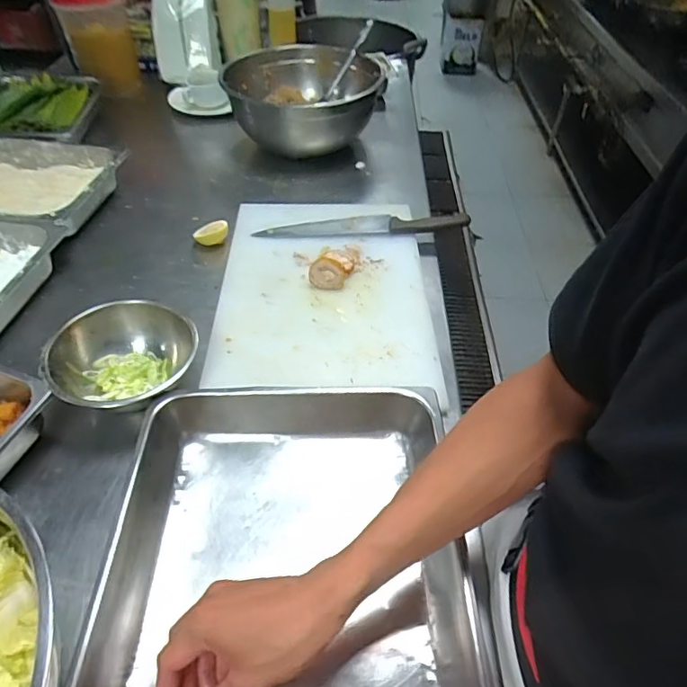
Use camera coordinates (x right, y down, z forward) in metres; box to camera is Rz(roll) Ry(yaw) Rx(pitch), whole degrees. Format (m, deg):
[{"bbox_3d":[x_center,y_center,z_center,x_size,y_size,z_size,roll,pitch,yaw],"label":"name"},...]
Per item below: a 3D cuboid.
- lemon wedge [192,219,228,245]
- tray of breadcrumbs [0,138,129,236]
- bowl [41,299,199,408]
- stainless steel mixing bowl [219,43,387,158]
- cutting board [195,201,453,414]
[{"bbox_3d":[-0.220,-0.182,0.854,0.056,0.045,0.026,-14,49,-15],"label":"lemon wedge"},{"bbox_3d":[-0.584,-0.291,0.912,0.346,0.061,0.273,10,47,7],"label":"tray of breadcrumbs"},{"bbox_3d":[-0.260,0.029,0.624,0.164,0.080,0.153,1,47,-1],"label":"bowl"},{"bbox_3d":[-0.087,-0.505,1.084,0.302,0.148,0.374,-3,47,-5],"label":"stainless steel mixing bowl"},{"bbox_3d":[-0.027,-0.100,0.773,0.301,0.021,0.422,1,47,-3],"label":"cutting board"}]

